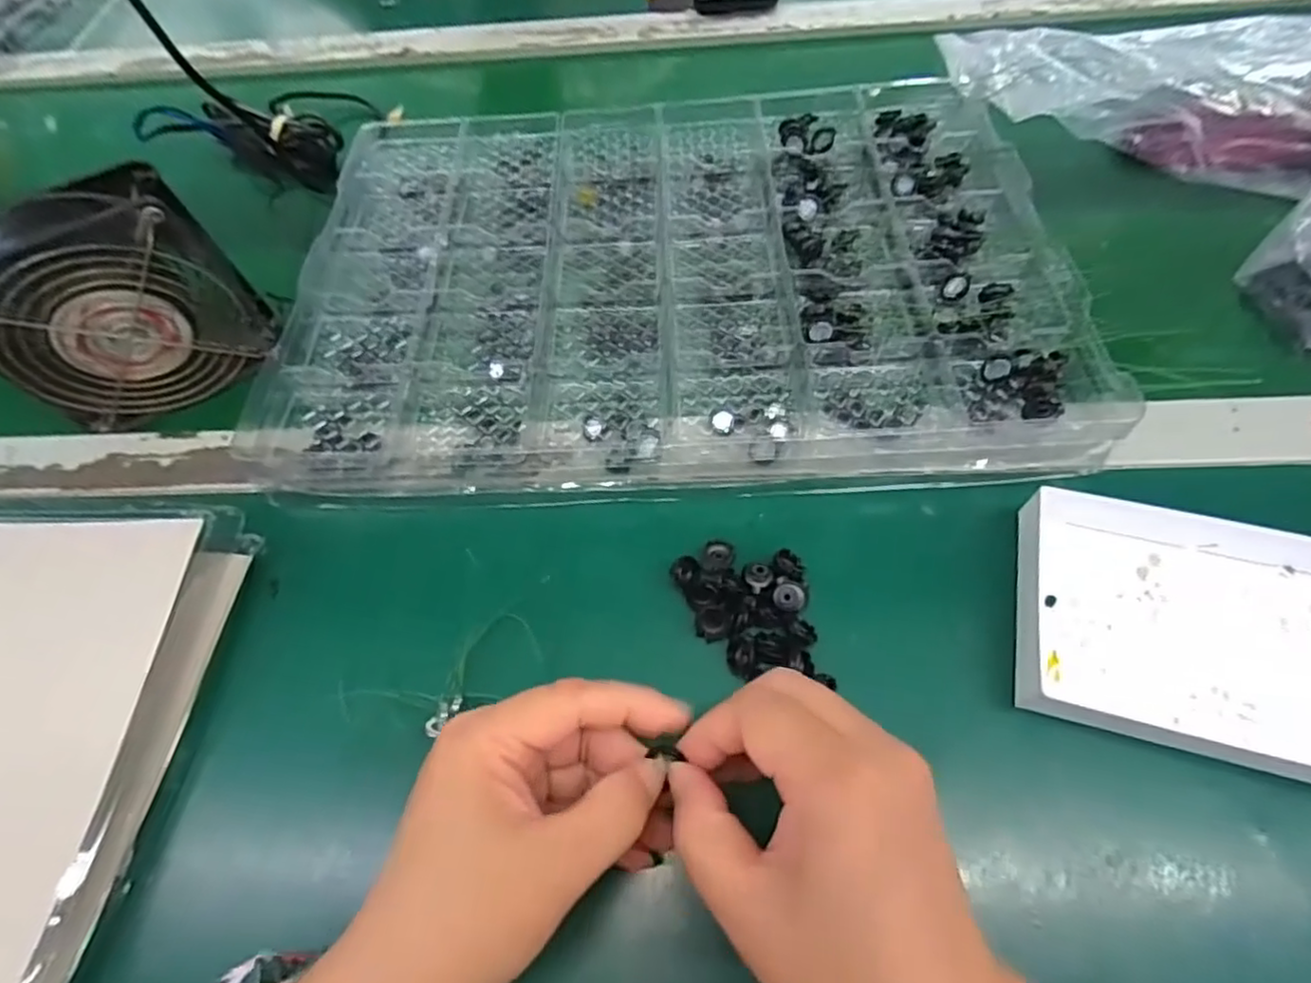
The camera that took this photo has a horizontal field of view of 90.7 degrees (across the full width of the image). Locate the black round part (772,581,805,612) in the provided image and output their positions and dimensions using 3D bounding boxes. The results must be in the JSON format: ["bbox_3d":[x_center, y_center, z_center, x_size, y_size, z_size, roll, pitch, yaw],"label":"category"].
[{"bbox_3d":[0.062,0.048,0.298,0.014,0.008,0.014,-2,61,4],"label":"black round part"}]

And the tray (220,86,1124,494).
[{"bbox_3d":[0.006,-0.146,0.400,0.437,0.033,0.305,-1,61,2],"label":"tray"}]

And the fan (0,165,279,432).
[{"bbox_3d":[-0.292,-0.099,0.353,0.120,0.109,0.049,-30,63,-11],"label":"fan"}]

